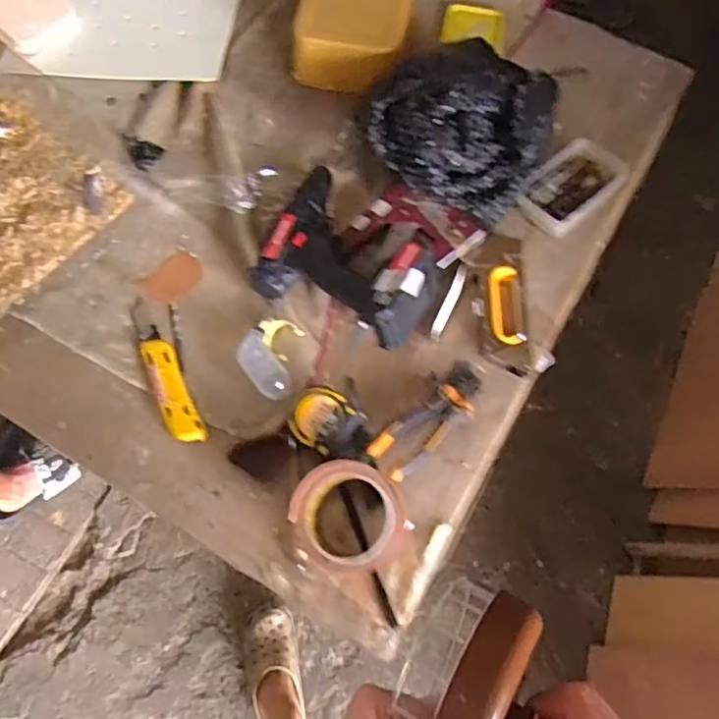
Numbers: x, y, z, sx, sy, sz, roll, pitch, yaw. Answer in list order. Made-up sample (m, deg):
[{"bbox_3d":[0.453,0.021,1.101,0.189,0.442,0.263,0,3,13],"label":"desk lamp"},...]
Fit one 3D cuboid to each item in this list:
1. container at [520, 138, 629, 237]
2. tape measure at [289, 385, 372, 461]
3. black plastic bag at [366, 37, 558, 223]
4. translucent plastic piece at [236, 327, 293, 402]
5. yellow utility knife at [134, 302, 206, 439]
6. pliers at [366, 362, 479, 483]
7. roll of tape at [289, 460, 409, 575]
[{"bbox_3d":[0.276,-0.224,0.800,0.087,0.034,0.164,43,72,15],"label":"container"},{"bbox_3d":[-0.028,0.073,0.661,0.084,0.040,0.060,29,69,10],"label":"tape measure"},{"bbox_3d":[0.125,-0.308,0.791,0.233,0.098,0.250,26,69,11],"label":"black plastic bag"},{"bbox_3d":[-0.108,0.006,0.691,0.041,0.031,0.089,-32,71,-14],"label":"translucent plastic piece"},{"bbox_3d":[-0.219,0.010,0.697,0.037,0.017,0.187,-23,69,-11],"label":"yellow utility knife"},{"bbox_3d":[0.077,0.061,0.674,0.055,0.031,0.159,41,72,15],"label":"pliers"},{"bbox_3d":[-0.010,0.154,0.612,0.102,0.068,0.105,1,67,-1],"label":"roll of tape"}]

